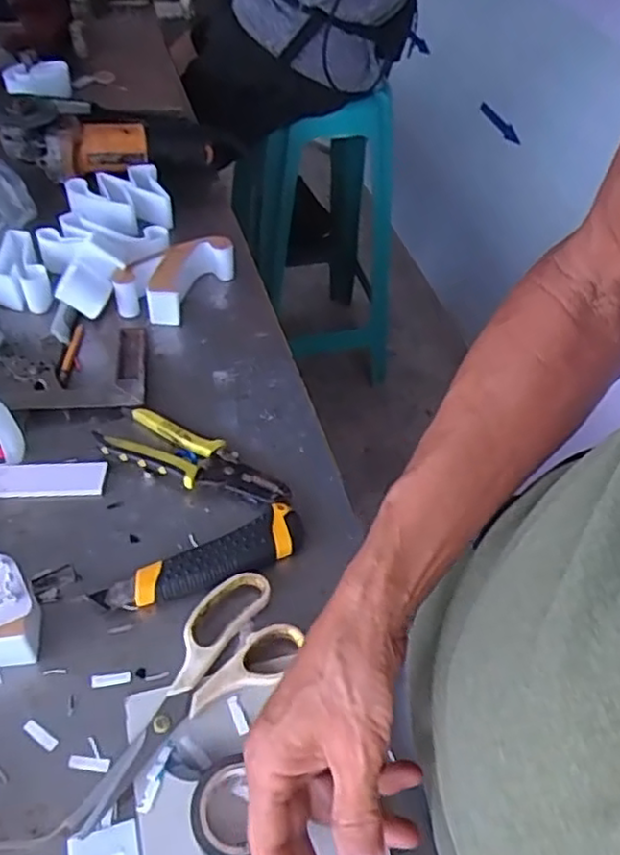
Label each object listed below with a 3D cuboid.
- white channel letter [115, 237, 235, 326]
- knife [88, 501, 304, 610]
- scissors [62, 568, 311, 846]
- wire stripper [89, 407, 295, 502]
[{"bbox_3d":[-0.144,-0.165,0.730,0.070,0.040,0.136,30,52,19],"label":"white channel letter"},{"bbox_3d":[-0.078,0.103,0.512,0.159,0.018,0.037,-20,54,-23],"label":"knife"},{"bbox_3d":[-0.076,0.180,0.445,0.075,0.015,0.190,28,51,18],"label":"scissors"},{"bbox_3d":[-0.096,0.025,0.579,0.161,0.017,0.058,20,49,11],"label":"wire stripper"}]

